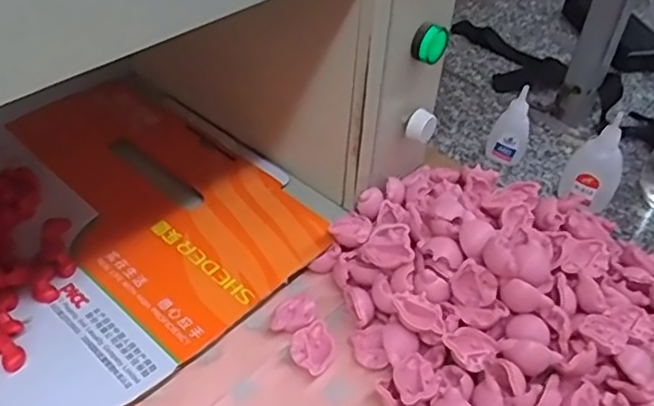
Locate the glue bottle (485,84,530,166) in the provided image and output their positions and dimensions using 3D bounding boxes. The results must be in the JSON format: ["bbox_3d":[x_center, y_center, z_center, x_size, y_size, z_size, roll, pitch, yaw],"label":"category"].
[{"bbox_3d":[0.172,-0.072,0.589,0.035,0.077,0.016,19,48,11],"label":"glue bottle"}]

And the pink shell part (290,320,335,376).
[{"bbox_3d":[-0.009,0.098,0.421,0.027,0.015,0.031,-22,51,-28],"label":"pink shell part"}]

